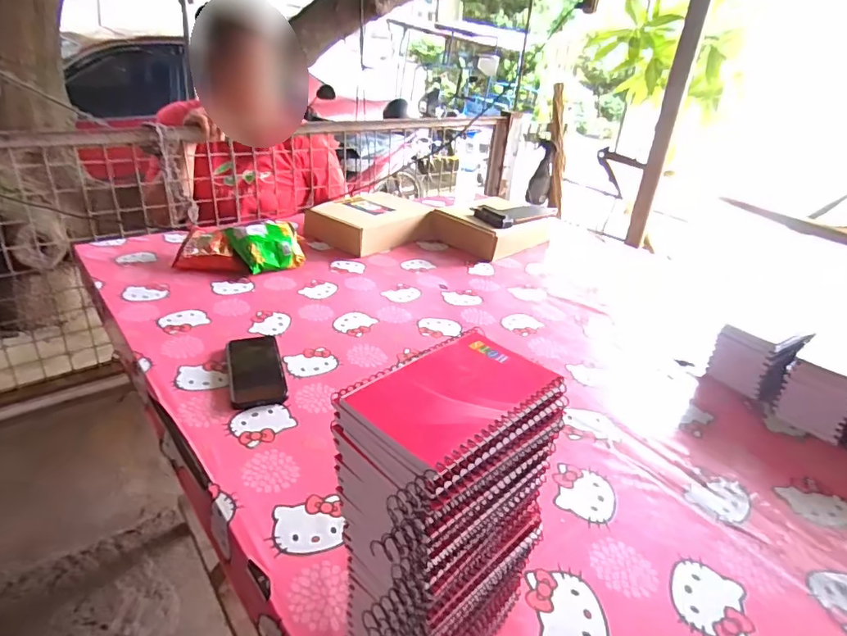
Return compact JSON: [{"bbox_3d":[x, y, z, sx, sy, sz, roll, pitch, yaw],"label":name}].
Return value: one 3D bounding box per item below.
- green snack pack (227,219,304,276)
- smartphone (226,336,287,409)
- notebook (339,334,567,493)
[{"bbox_3d":[-0.331,-0.153,1.094,0.141,0.037,0.119,-16,74,-31],"label":"green snack pack"},{"bbox_3d":[-0.250,0.076,0.763,0.075,0.015,0.170,-6,30,-21],"label":"smartphone"},{"bbox_3d":[0.023,0.049,0.327,0.083,0.013,0.138,29,36,36],"label":"notebook"}]

